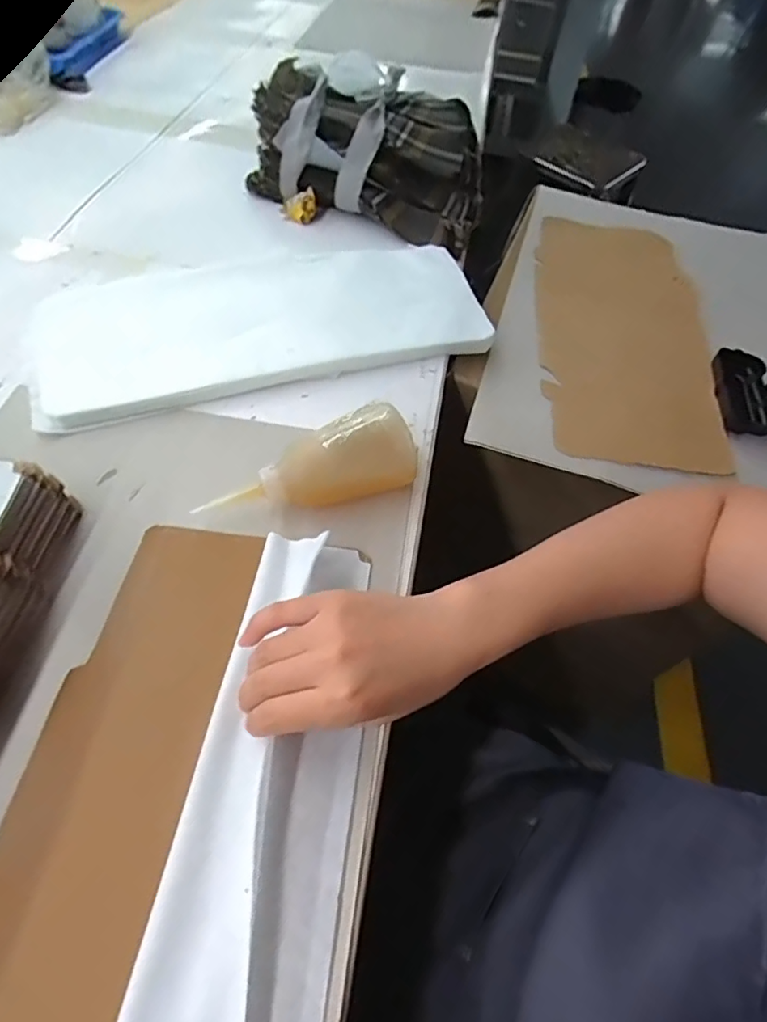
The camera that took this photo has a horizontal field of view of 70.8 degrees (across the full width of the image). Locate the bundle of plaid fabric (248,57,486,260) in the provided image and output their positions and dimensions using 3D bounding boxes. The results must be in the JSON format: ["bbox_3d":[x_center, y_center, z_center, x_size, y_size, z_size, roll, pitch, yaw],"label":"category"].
[{"bbox_3d":[-0.014,-0.434,0.658,0.300,0.108,0.179,22,58,10],"label":"bundle of plaid fabric"}]

